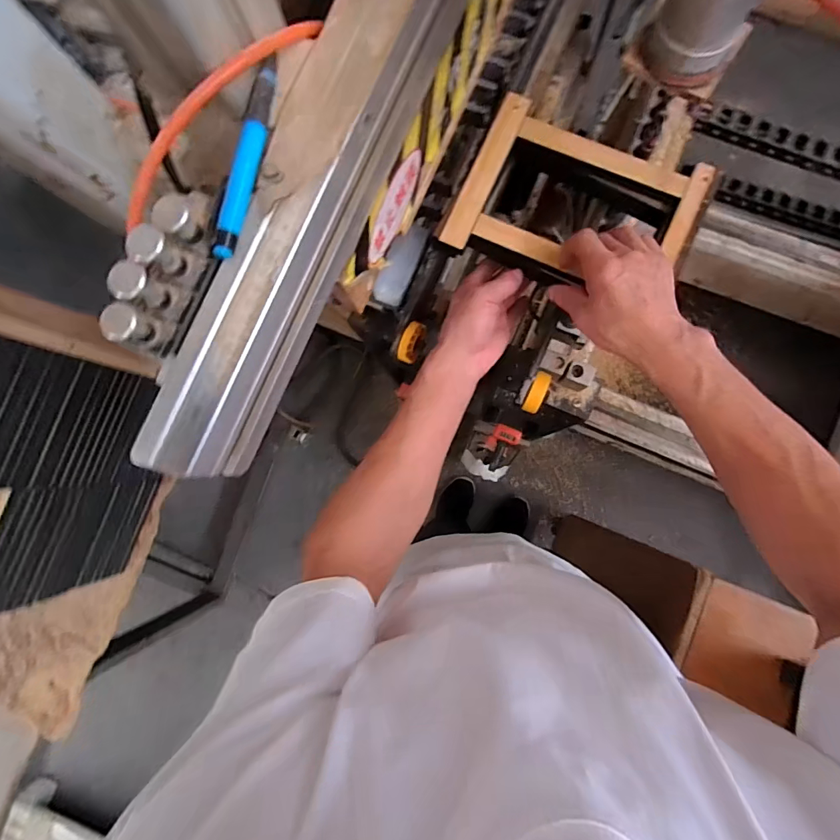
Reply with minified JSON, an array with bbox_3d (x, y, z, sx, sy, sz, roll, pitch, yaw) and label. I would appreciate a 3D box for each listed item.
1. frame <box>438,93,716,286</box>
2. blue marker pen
[{"bbox_3d":[0.163,-0.222,0.465,0.232,0.038,0.179,25,87,7],"label":"frame"},{"bbox_3d":[-0.100,-0.149,0.251,0.013,0.010,0.114,10,85,6],"label":"blue marker pen"}]

